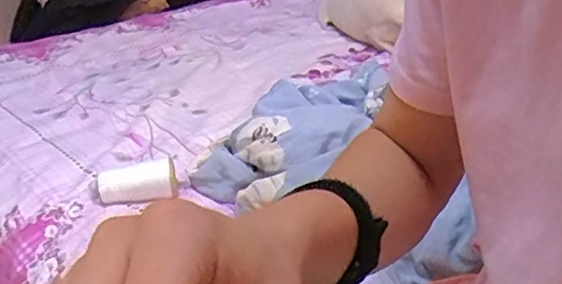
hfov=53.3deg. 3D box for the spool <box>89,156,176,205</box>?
[{"bbox_3d":[-0.218,0.059,0.823,0.126,0.040,0.051,-5,28,-8],"label":"spool"}]

